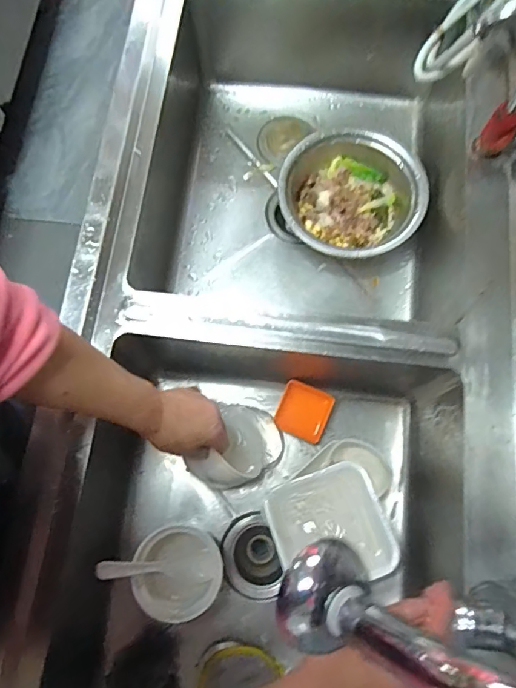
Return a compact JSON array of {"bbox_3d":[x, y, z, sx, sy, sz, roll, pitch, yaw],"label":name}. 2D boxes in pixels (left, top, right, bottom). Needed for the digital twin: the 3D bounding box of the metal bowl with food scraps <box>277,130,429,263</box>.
[{"bbox_3d":[0.153,-0.241,0.782,0.223,0.069,0.208,0,75,2],"label":"metal bowl with food scraps"}]

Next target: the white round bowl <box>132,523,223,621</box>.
[{"bbox_3d":[-0.104,0.306,0.641,0.112,0.073,0.109,0,75,2],"label":"white round bowl"}]

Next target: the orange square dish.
[{"bbox_3d":[0.070,0.103,0.722,0.075,0.015,0.078,22,92,8],"label":"orange square dish"}]

